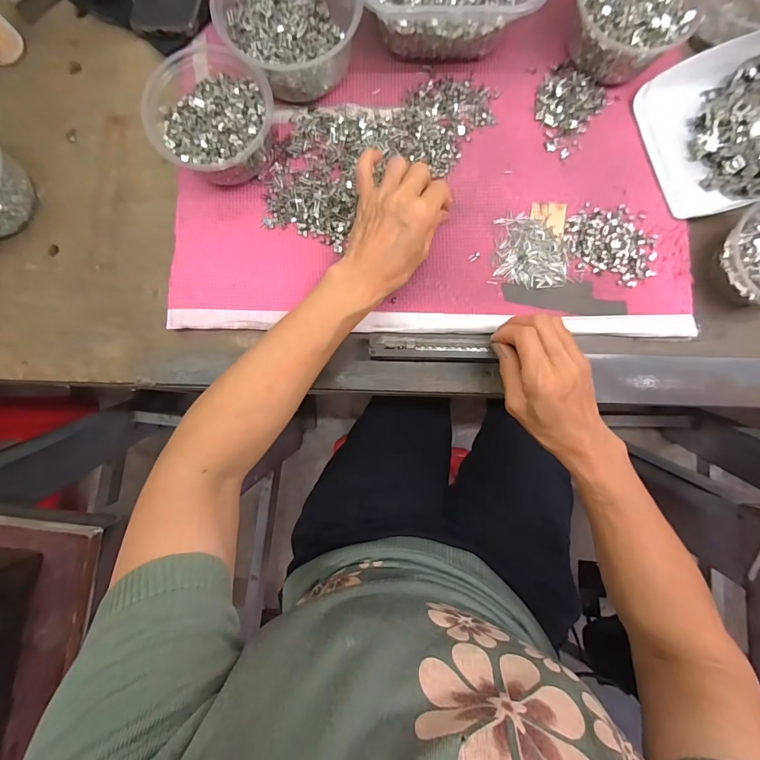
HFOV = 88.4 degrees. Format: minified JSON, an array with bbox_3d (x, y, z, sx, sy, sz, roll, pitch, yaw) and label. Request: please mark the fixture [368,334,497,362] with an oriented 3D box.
[{"bbox_3d":[0.049,-0.031,0.377,0.116,0.012,0.025,1,88,0],"label":"fixture"}]

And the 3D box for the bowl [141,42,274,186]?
[{"bbox_3d":[-0.164,-0.255,0.381,0.111,0.059,0.130,-38,87,0],"label":"bowl"}]

